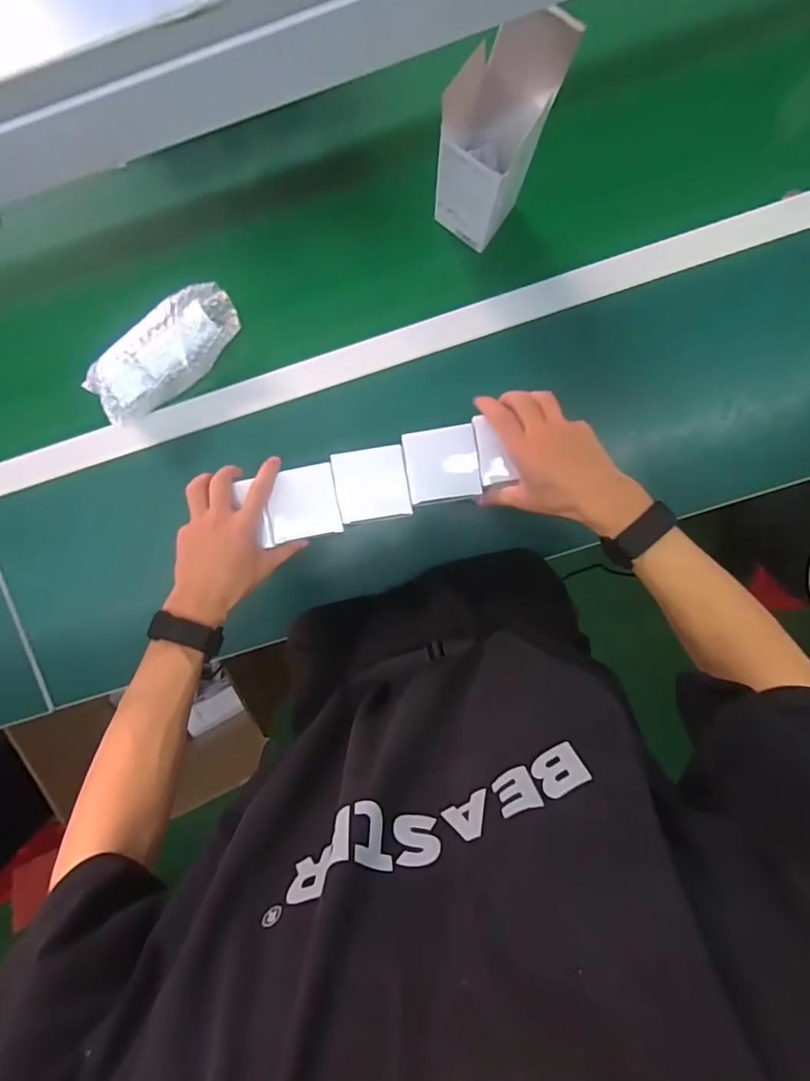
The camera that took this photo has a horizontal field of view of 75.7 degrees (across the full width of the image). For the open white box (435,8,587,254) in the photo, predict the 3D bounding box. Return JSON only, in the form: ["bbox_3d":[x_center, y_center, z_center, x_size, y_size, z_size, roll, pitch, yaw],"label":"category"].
[{"bbox_3d":[0.093,-0.420,0.551,0.084,0.171,0.122,28,95,-1],"label":"open white box"}]

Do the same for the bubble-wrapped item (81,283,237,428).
[{"bbox_3d":[-0.294,-0.231,0.657,0.199,0.081,0.080,-42,92,4],"label":"bubble-wrapped item"}]

